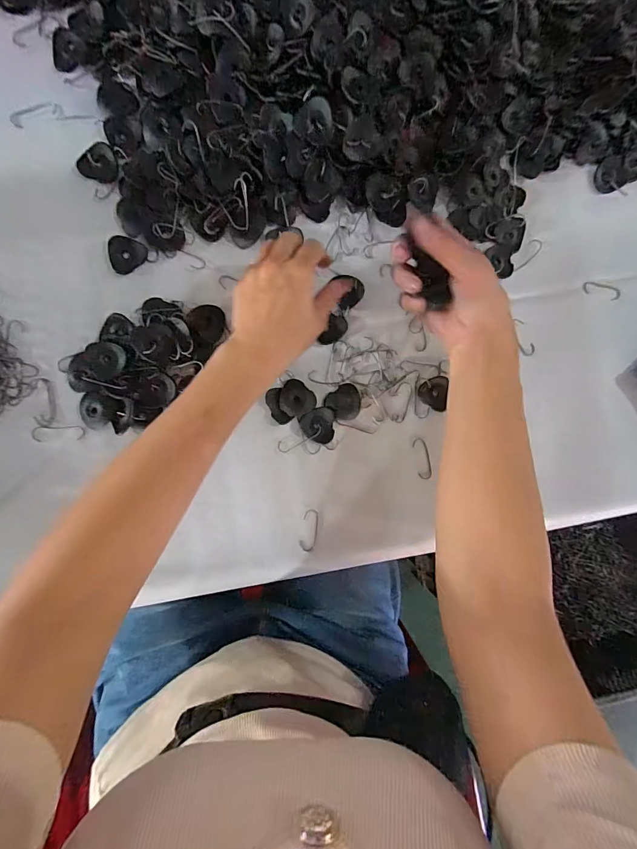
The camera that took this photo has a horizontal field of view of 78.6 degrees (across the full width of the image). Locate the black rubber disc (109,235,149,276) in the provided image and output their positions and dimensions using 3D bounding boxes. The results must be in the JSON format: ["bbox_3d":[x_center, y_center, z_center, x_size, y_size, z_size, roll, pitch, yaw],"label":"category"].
[{"bbox_3d":[-0.182,-0.159,0.367,0.033,0.004,0.033,22,87,-6],"label":"black rubber disc"}]

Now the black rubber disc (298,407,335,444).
[{"bbox_3d":[-0.001,0.001,0.387,0.034,0.004,0.035,0,90,-7],"label":"black rubber disc"}]

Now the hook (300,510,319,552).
[{"bbox_3d":[-0.009,0.106,0.386,0.015,0.004,0.042,10,89,-7],"label":"hook"}]

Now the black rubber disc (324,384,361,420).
[{"bbox_3d":[0.027,-0.024,0.392,0.034,0.004,0.034,0,90,-7],"label":"black rubber disc"}]

